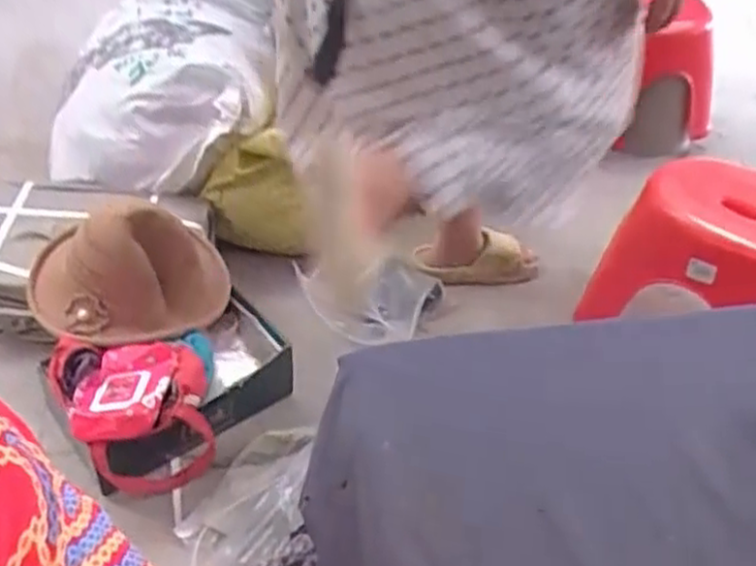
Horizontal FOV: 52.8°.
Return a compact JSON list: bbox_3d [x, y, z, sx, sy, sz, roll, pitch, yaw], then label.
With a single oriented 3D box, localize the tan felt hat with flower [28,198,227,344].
[{"bbox_3d":[-0.364,-0.030,1.107,0.272,0.149,0.209,-15,45,-21],"label":"tan felt hat with flower"}]

